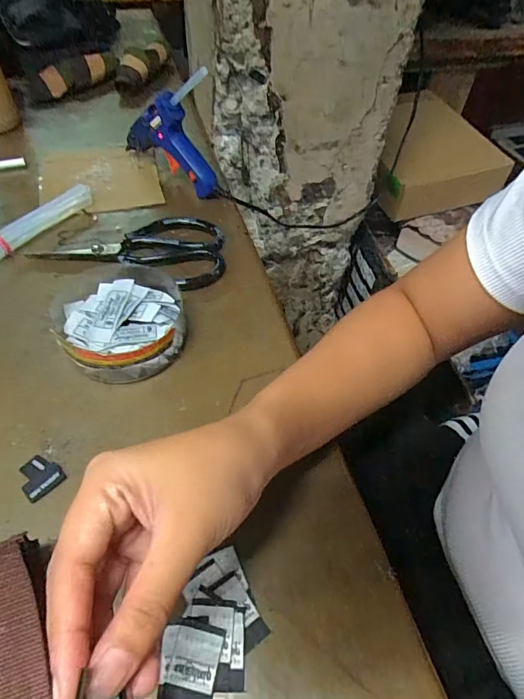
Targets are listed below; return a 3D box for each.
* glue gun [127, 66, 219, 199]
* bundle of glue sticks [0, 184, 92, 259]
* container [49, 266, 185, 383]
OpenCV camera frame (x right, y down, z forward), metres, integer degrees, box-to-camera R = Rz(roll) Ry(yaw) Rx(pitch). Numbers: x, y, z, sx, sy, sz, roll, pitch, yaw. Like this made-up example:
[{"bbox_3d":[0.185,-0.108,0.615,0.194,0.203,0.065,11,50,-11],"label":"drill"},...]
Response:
[{"bbox_3d":[-0.105,-0.247,0.466,0.137,0.121,0.028,33,57,22],"label":"glue gun"},{"bbox_3d":[-0.239,-0.113,0.419,0.020,0.023,0.177,29,56,19],"label":"bundle of glue sticks"},{"bbox_3d":[-0.115,-0.022,0.342,0.100,0.038,0.103,1,51,-1],"label":"container"}]

